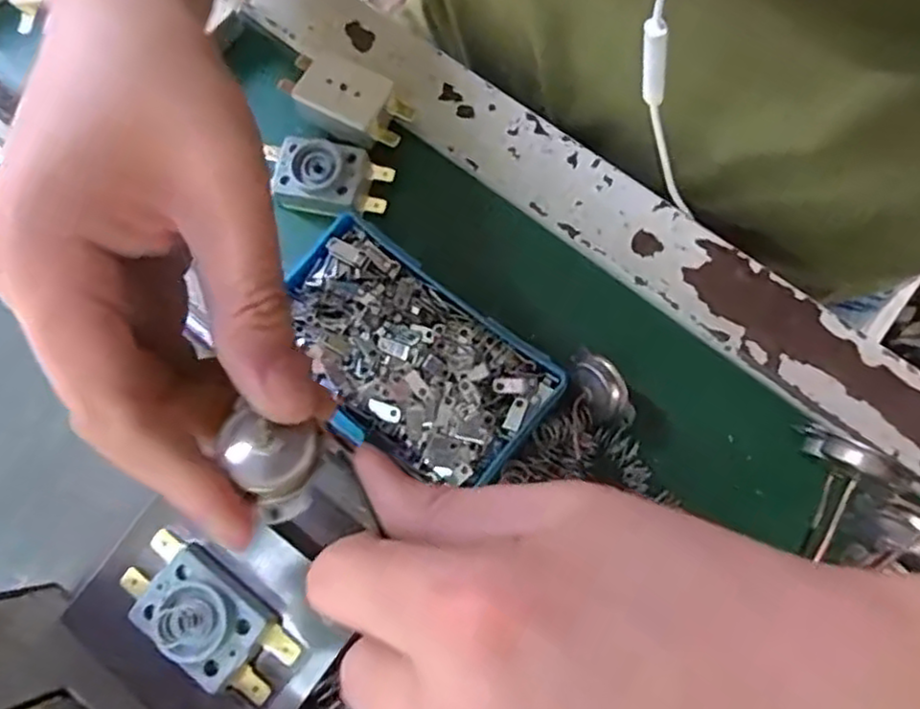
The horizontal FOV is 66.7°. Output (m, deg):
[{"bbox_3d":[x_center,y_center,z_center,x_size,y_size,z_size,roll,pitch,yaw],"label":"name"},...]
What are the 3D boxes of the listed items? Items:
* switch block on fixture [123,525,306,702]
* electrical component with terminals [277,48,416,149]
[{"bbox_3d":[-0.080,0.081,0.220,0.059,0.013,0.029,32,81,12],"label":"switch block on fixture"},{"bbox_3d":[-0.050,-0.112,0.307,0.054,0.019,0.031,23,79,10],"label":"electrical component with terminals"}]

